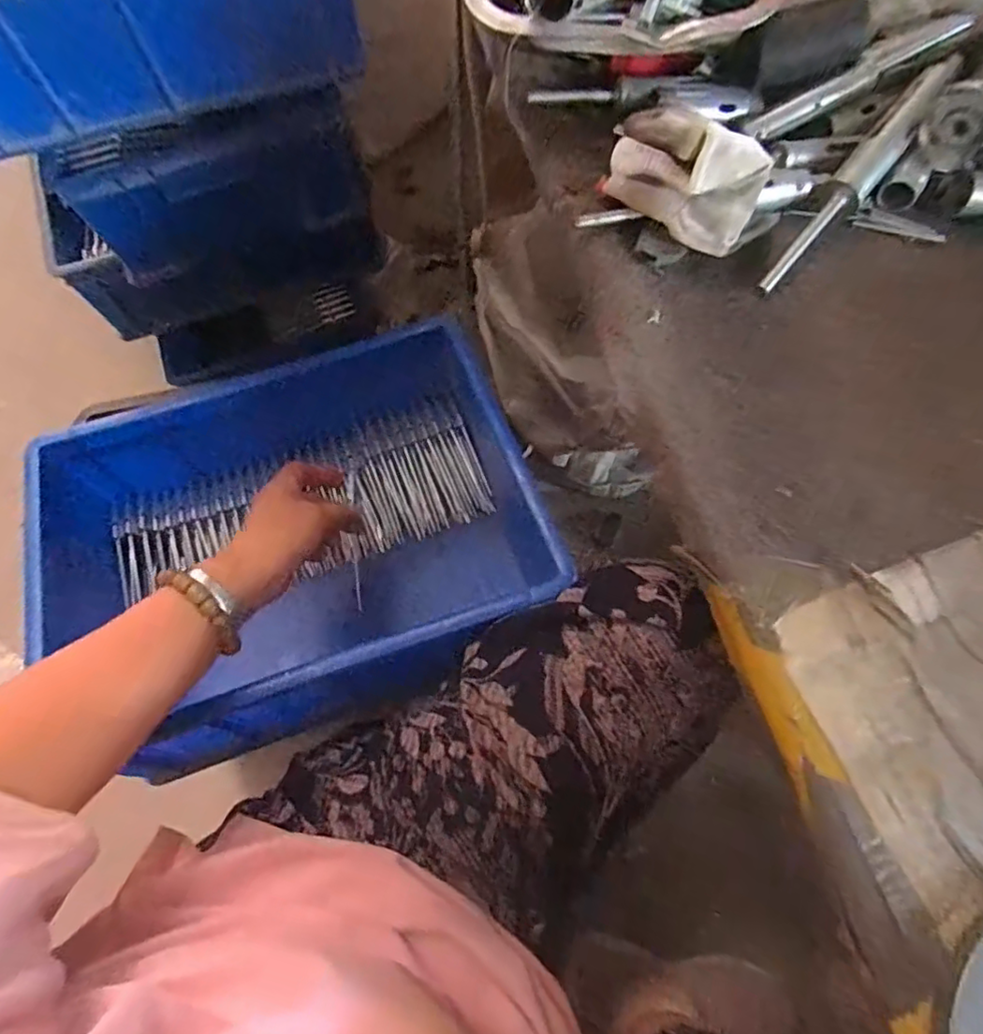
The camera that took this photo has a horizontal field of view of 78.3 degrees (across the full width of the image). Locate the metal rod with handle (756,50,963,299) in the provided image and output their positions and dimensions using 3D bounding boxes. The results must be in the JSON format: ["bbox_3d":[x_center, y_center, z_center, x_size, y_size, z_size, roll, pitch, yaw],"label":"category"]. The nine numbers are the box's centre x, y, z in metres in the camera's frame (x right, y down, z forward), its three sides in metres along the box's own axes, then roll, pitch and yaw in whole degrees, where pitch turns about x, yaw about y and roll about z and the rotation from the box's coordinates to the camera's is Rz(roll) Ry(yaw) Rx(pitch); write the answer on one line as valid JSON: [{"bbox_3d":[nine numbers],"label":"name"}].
[{"bbox_3d":[0.219,-0.205,0.358,0.021,0.015,0.191,39,88,11],"label":"metal rod with handle"}]

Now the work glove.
[{"bbox_3d":[0.109,-0.187,0.337,0.091,0.059,0.049,36,73,10],"label":"work glove"}]

